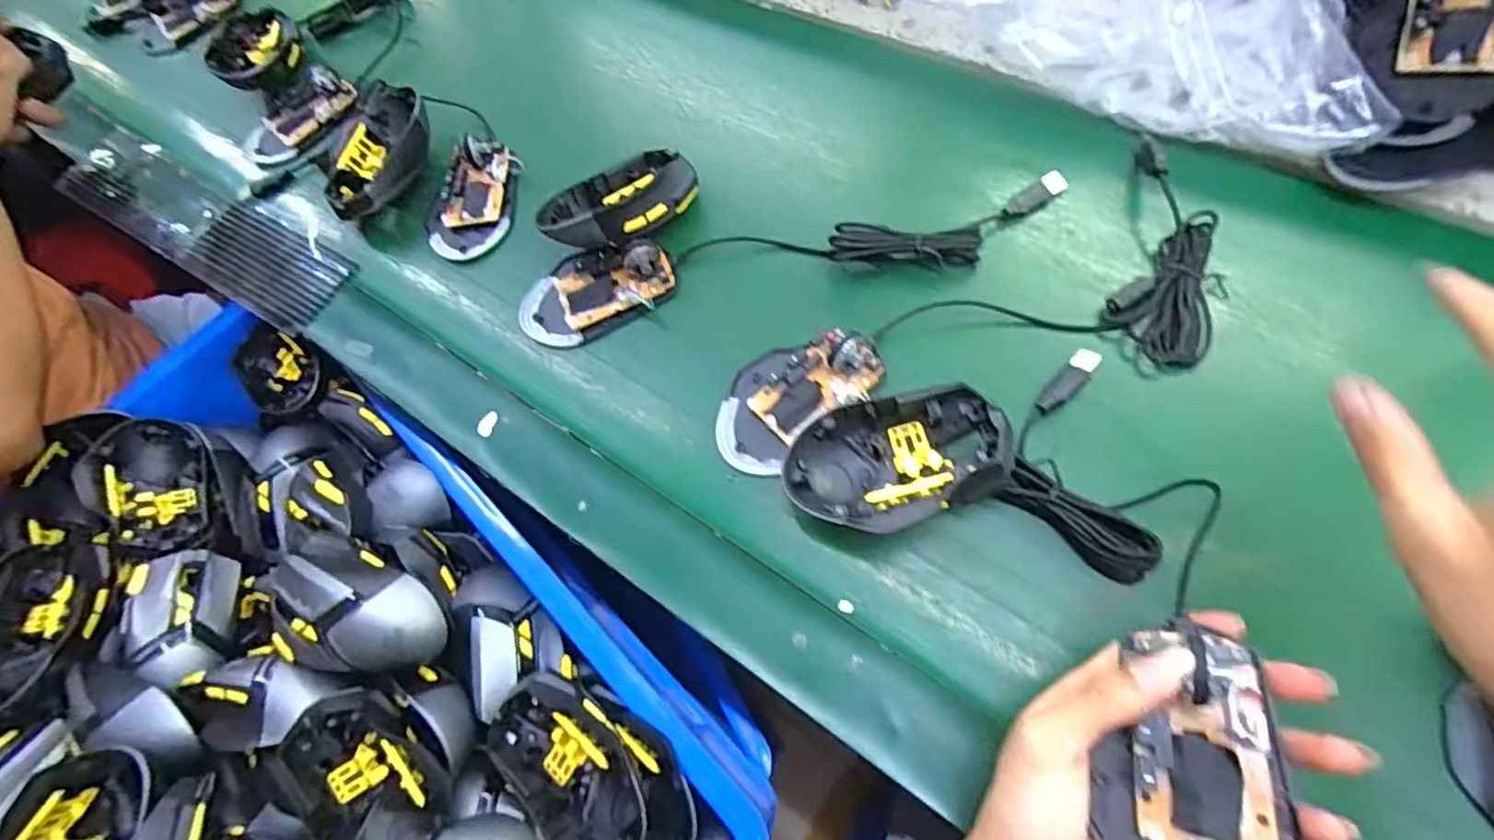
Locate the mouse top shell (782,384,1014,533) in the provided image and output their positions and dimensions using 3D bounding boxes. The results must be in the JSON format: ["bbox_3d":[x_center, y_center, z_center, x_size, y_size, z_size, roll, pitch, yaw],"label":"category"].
[{"bbox_3d":[0.080,0.026,0.350,0.112,0.049,0.072,-7,63,-1],"label":"mouse top shell"}]

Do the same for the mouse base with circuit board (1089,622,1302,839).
[{"bbox_3d":[0.172,0.140,0.247,0.062,0.023,0.101,-3,70,28],"label":"mouse base with circuit board"}]

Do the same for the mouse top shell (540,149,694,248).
[{"bbox_3d":[-0.093,-0.156,0.454,0.110,0.049,0.068,-38,67,-16],"label":"mouse top shell"}]

